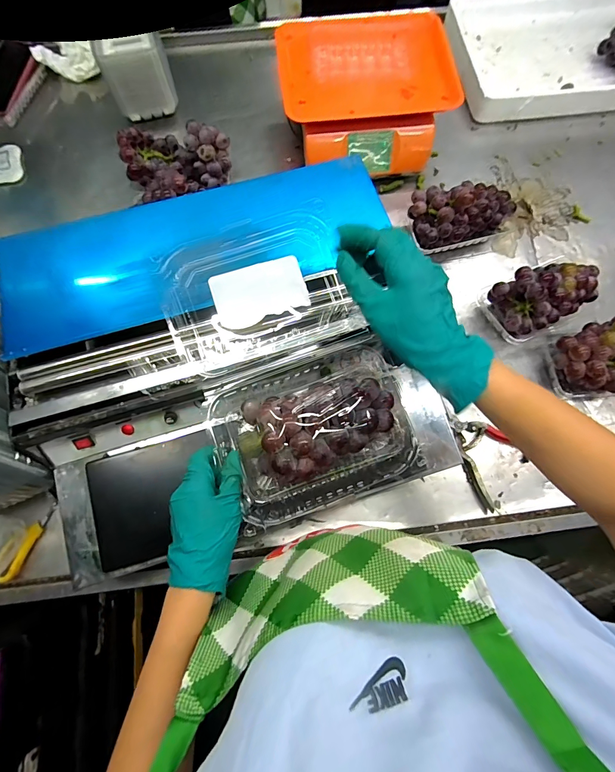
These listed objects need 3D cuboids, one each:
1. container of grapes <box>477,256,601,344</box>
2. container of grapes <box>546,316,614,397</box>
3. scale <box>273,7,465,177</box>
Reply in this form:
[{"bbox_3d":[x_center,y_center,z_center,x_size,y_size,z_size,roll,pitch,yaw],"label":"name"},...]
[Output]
[{"bbox_3d":[0.374,-0.147,0.563,0.156,0.089,0.104,-28,76,-7],"label":"container of grapes"},{"bbox_3d":[0.442,-0.046,0.526,0.119,0.109,0.106,-3,75,-1],"label":"container of grapes"},{"bbox_3d":[0.102,-0.541,0.651,0.301,0.106,0.257,-8,75,-2],"label":"scale"}]

